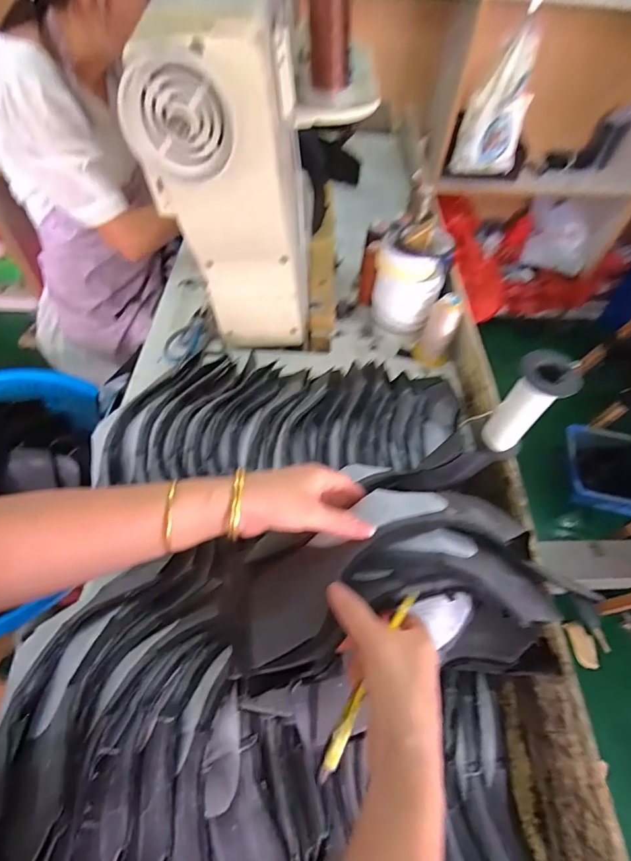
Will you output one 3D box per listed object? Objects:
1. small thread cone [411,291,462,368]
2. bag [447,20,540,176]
[{"bbox_3d":[0.205,-0.165,0.707,0.045,0.117,0.056,-36,64,-27],"label":"small thread cone"},{"bbox_3d":[0.567,-0.986,1.316,0.198,0.349,0.097,20,54,10],"label":"bag"}]

